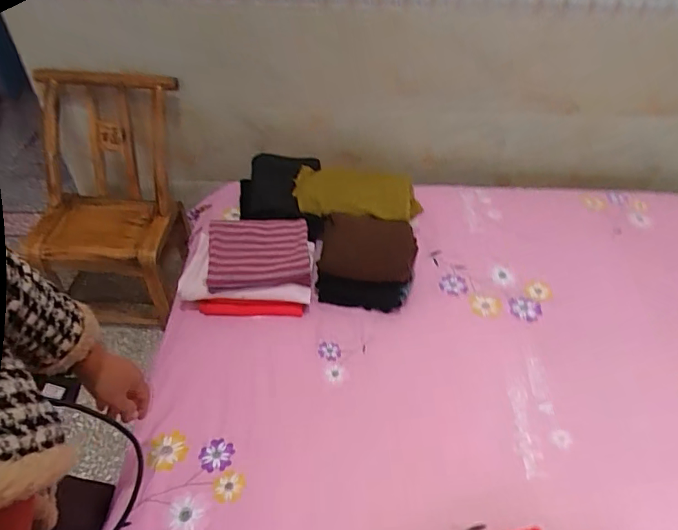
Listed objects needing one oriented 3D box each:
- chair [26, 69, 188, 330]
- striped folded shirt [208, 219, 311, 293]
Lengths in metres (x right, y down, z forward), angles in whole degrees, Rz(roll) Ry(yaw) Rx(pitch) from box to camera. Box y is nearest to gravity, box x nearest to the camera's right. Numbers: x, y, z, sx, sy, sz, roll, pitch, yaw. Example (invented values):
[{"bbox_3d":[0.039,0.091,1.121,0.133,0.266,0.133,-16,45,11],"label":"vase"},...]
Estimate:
[{"bbox_3d":[-0.723,-0.210,1.535,0.454,0.725,0.446,9,46,7],"label":"chair"},{"bbox_3d":[-0.170,-0.026,1.035,0.210,0.060,0.146,-3,46,-4],"label":"striped folded shirt"}]

